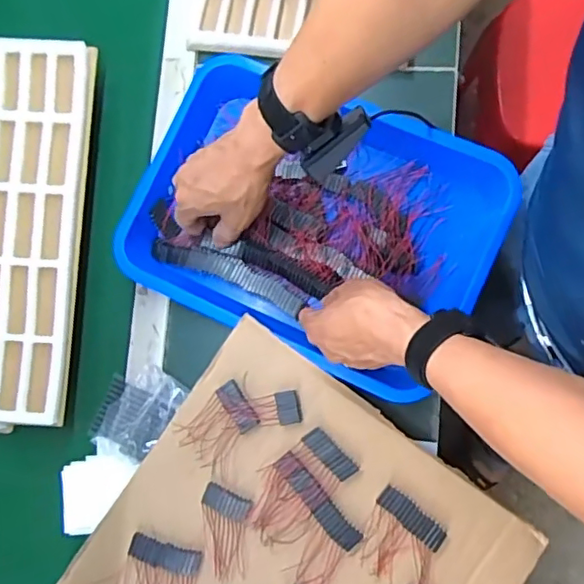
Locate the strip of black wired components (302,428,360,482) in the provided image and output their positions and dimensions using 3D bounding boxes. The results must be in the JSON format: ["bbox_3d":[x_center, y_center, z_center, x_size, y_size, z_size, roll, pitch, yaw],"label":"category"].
[{"bbox_3d":[0.036,0.156,0.561,0.020,0.005,0.058,-44,80,-1],"label":"strip of black wired components"}]

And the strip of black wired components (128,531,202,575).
[{"bbox_3d":[-0.125,0.257,0.567,0.071,0.012,0.025,13,84,8],"label":"strip of black wired components"}]

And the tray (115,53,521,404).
[{"bbox_3d":[0.020,-0.075,0.608,0.358,0.073,0.266,26,81,5],"label":"tray"}]

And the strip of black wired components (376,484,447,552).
[{"bbox_3d":[0.113,0.211,0.547,0.069,0.007,0.023,41,89,10],"label":"strip of black wired components"}]

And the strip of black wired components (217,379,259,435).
[{"bbox_3d":[-0.053,0.112,0.571,0.023,0.010,0.051,-33,80,1],"label":"strip of black wired components"}]

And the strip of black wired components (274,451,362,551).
[{"bbox_3d":[0.024,0.199,0.555,0.023,0.007,0.103,-42,80,0],"label":"strip of black wired components"}]

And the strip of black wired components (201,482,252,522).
[{"bbox_3d":[-0.063,0.204,0.567,0.047,0.007,0.023,24,86,9],"label":"strip of black wired components"}]

